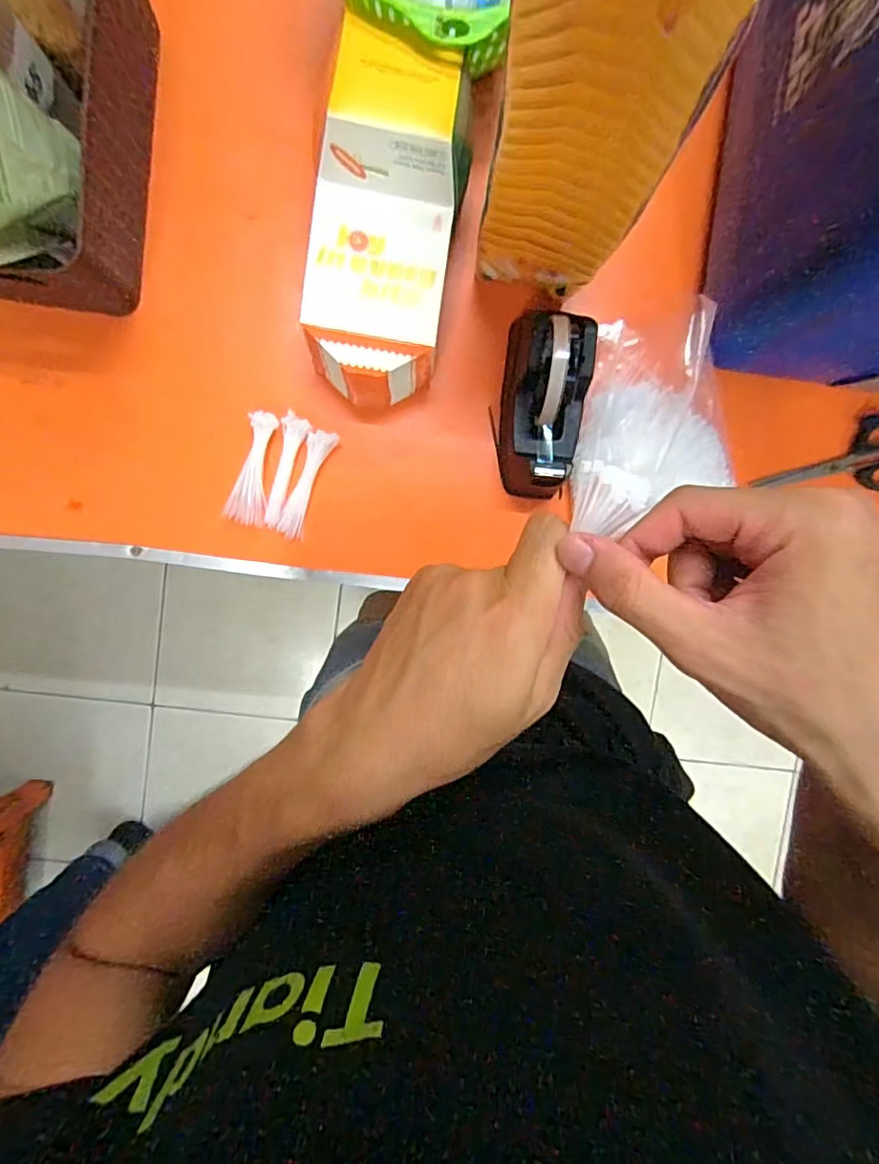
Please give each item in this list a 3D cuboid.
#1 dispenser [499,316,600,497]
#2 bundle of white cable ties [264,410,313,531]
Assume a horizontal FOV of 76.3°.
[{"bbox_3d":[0.094,-0.149,0.482,0.063,0.097,0.147,3,95,-4],"label":"dispenser"},{"bbox_3d":[-0.142,-0.100,0.508,0.024,0.010,0.102,18,94,-5],"label":"bundle of white cable ties"}]

